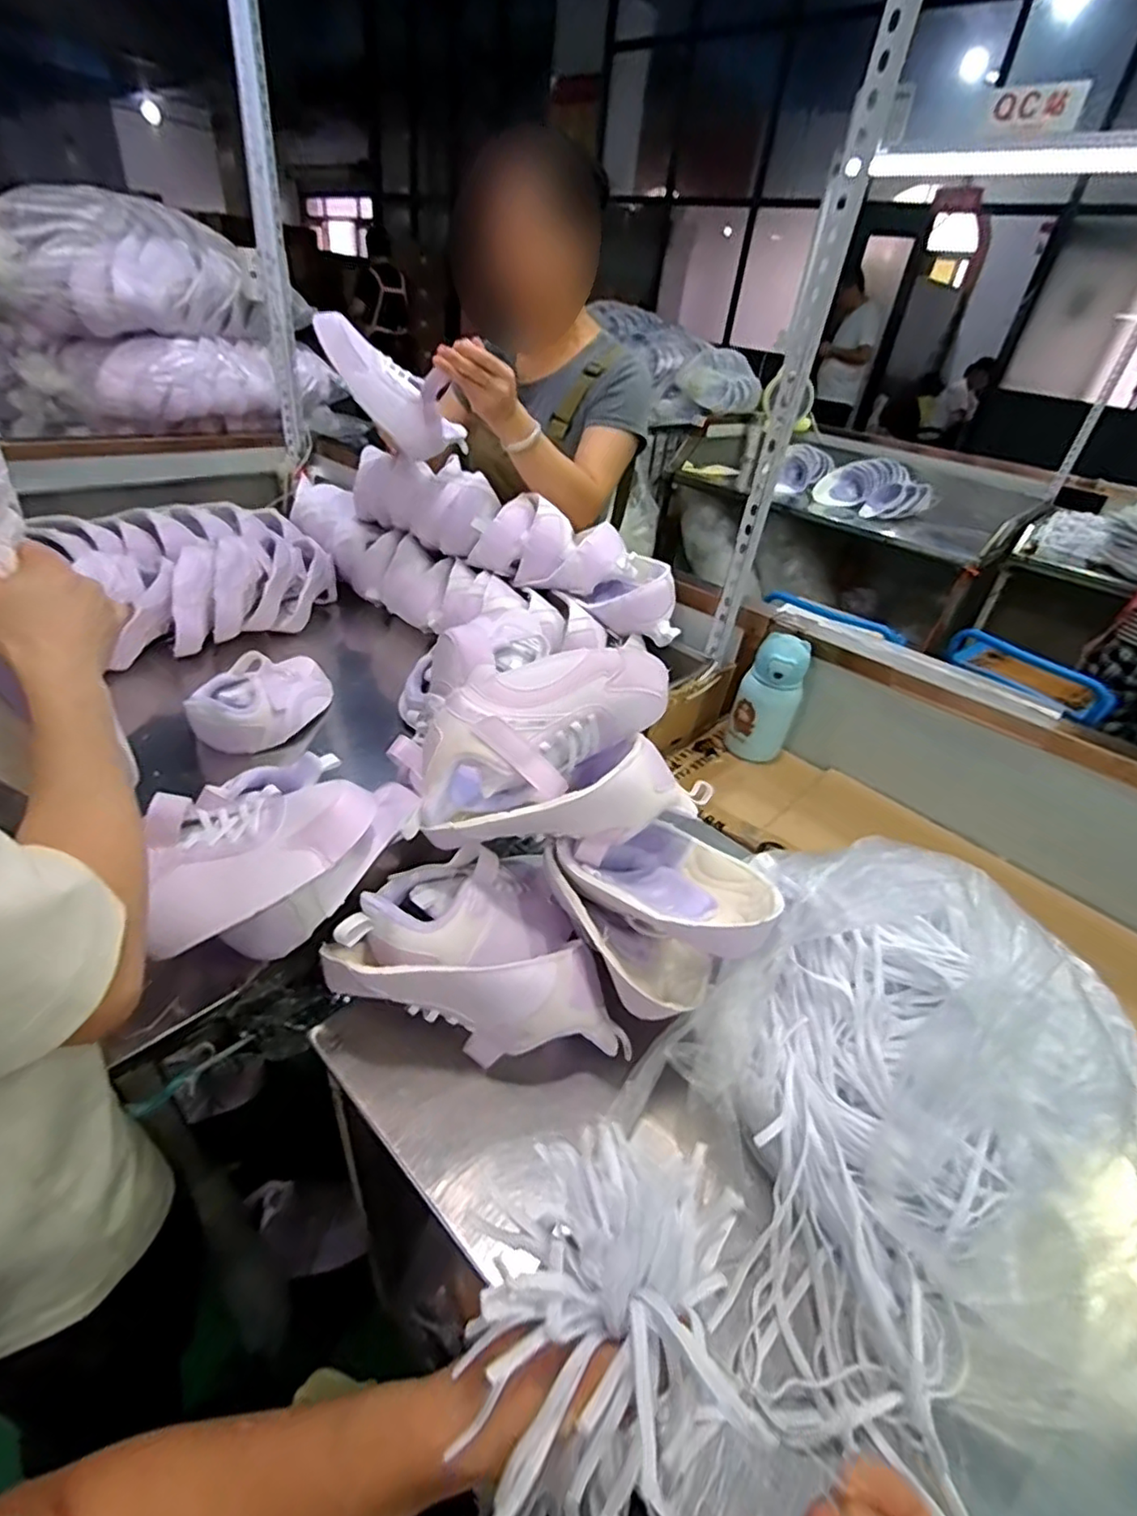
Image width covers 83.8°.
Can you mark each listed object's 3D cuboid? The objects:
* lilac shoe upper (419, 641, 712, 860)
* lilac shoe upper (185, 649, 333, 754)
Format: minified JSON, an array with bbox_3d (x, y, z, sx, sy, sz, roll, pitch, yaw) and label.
[{"bbox_3d":[-0.002,-0.002,0.537,0.233,0.133,0.115,-5,37,-17],"label":"lilac shoe upper"},{"bbox_3d":[-0.389,-0.085,0.824,0.096,0.079,0.228,15,36,11],"label":"lilac shoe upper"}]

